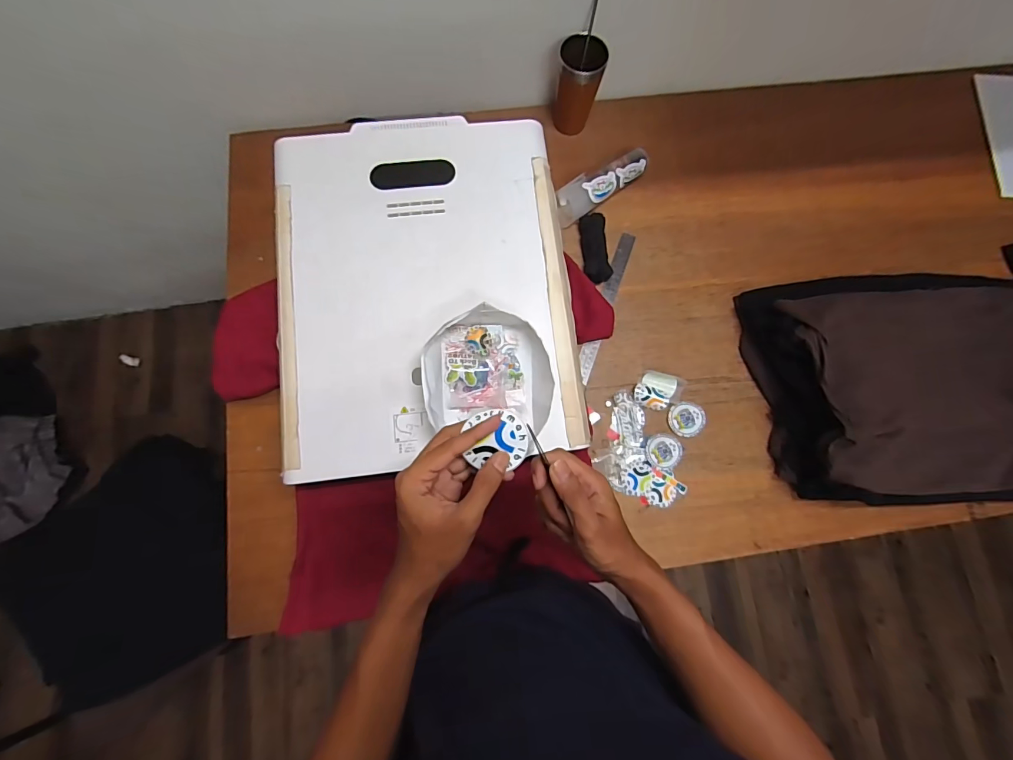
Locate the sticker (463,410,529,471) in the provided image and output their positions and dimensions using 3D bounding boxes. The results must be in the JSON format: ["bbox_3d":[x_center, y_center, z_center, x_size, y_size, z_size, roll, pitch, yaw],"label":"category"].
[{"bbox_3d":[-0.008,0.052,0.378,0.052,0.007,0.050,-3,90,8],"label":"sticker"}]

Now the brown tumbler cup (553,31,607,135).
[{"bbox_3d":[0.129,-0.527,0.782,0.077,0.148,0.084,0,78,-2],"label":"brown tumbler cup"}]

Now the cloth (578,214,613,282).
[{"bbox_3d":[0.164,-0.243,0.787,0.047,0.025,0.125,-5,78,-3],"label":"cloth"}]

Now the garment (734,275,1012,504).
[{"bbox_3d":[0.678,0.007,0.705,0.491,0.151,0.383,-3,78,-2],"label":"garment"}]

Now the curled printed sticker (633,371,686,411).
[{"bbox_3d":[0.265,0.019,0.743,0.075,0.015,0.070,24,78,3],"label":"curled printed sticker"}]

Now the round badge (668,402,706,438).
[{"bbox_3d":[0.311,0.068,0.737,0.063,0.009,0.059,0,78,-2],"label":"round badge"}]

